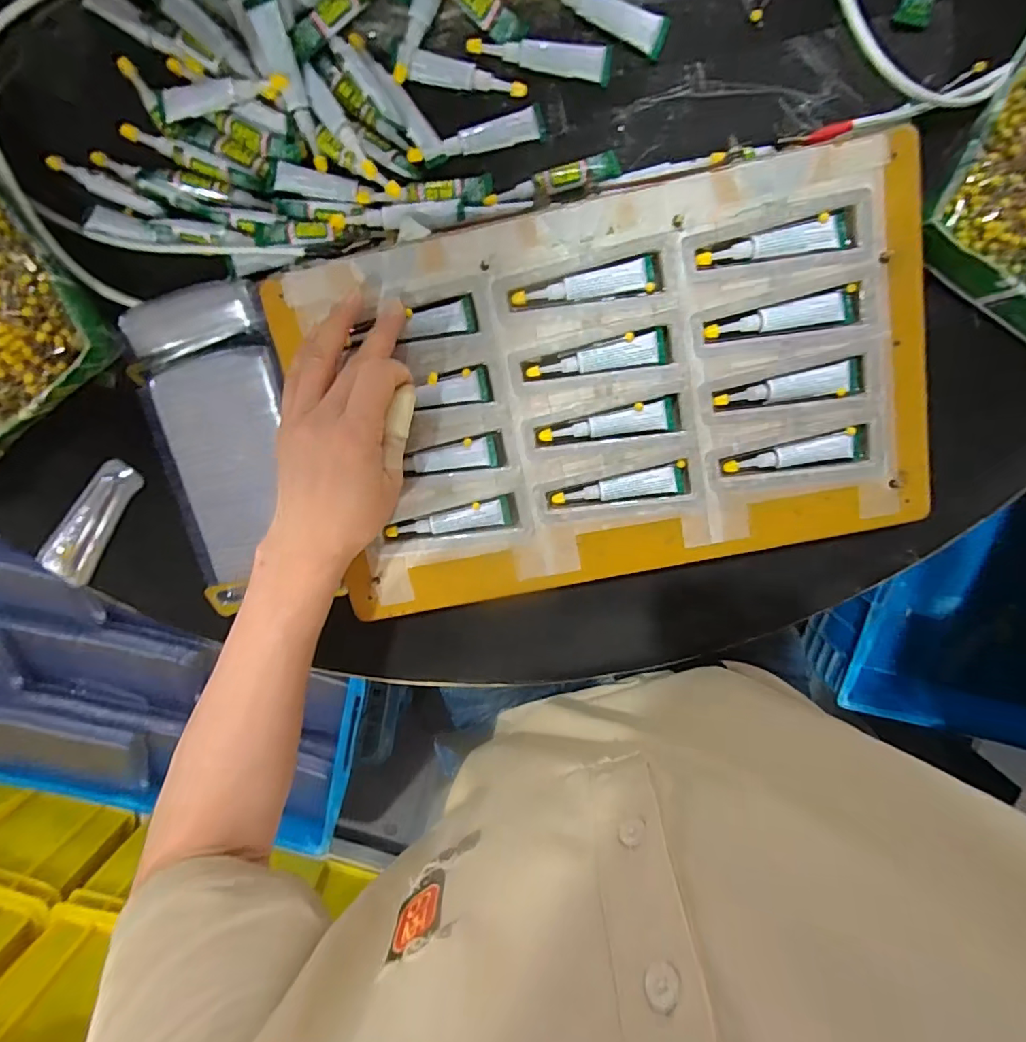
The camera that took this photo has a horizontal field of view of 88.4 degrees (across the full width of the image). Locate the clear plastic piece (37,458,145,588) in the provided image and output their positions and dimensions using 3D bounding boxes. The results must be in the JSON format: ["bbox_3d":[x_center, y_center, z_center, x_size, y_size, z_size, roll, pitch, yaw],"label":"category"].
[{"bbox_3d":[-0.317,0.005,0.397,0.033,0.022,0.104,41,102,-7],"label":"clear plastic piece"}]

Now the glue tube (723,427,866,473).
[{"bbox_3d":[0.180,-0.041,0.336,0.086,0.008,0.018,-11,103,5],"label":"glue tube"}]

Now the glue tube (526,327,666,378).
[{"bbox_3d":[0.052,-0.100,0.327,0.085,0.006,0.018,-10,103,5],"label":"glue tube"}]

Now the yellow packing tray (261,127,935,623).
[{"bbox_3d":[0.061,-0.076,0.331,0.374,0.026,0.229,-11,97,6],"label":"yellow packing tray"}]

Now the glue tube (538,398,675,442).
[{"bbox_3d":[0.060,-0.061,0.336,0.084,0.006,0.018,-8,103,4],"label":"glue tube"}]

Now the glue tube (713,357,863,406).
[{"bbox_3d":[0.171,-0.080,0.328,0.088,0.006,0.020,-13,103,6],"label":"glue tube"}]

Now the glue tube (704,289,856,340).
[{"bbox_3d":[0.160,-0.123,0.319,0.087,0.006,0.018,-8,103,4],"label":"glue tube"}]

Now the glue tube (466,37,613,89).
[{"bbox_3d":[0.017,-0.281,0.315,0.085,0.010,0.019,11,104,0],"label":"glue tube"}]

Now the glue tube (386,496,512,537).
[{"bbox_3d":[-0.044,-0.001,0.355,0.084,0.006,0.017,-9,103,5],"label":"glue tube"}]

